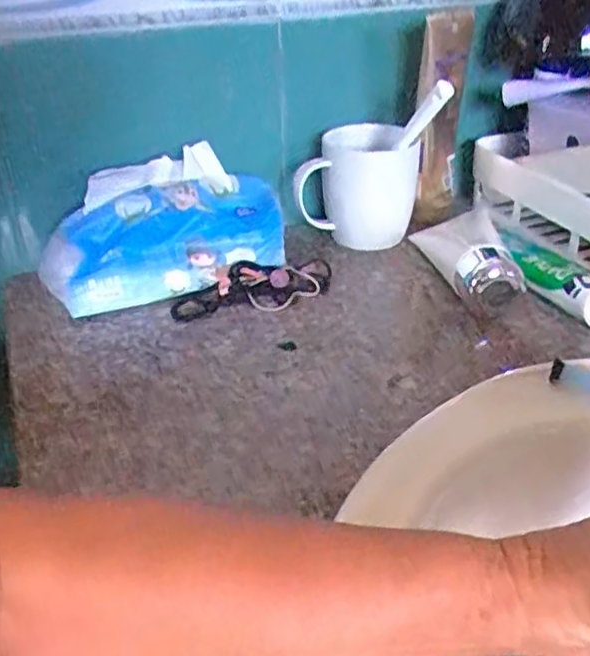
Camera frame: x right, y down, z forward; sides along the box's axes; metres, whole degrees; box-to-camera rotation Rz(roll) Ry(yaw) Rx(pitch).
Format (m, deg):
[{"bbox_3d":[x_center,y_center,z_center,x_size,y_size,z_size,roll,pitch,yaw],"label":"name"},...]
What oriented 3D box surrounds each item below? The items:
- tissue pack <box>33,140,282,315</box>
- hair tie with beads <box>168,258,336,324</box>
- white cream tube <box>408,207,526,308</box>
[{"bbox_3d":[-0.108,-0.078,0.578,0.198,0.108,0.070,-11,33,-14],"label":"tissue pack"},{"bbox_3d":[-0.035,-0.033,0.579,0.133,0.011,0.048,-6,64,-9],"label":"hair tie with beads"},{"bbox_3d":[0.145,-0.064,0.584,0.063,0.052,0.156,-3,32,-1],"label":"white cream tube"}]

